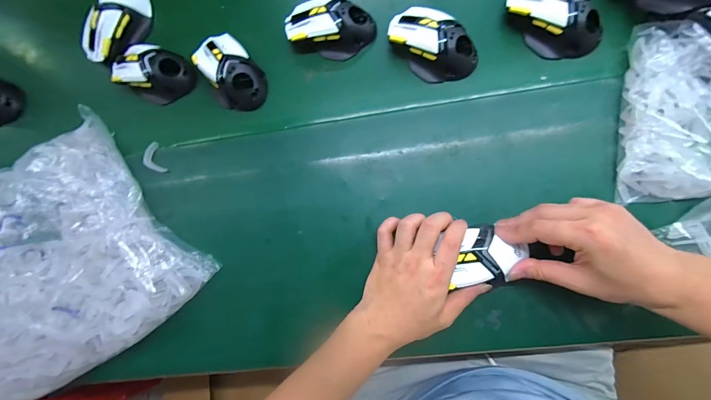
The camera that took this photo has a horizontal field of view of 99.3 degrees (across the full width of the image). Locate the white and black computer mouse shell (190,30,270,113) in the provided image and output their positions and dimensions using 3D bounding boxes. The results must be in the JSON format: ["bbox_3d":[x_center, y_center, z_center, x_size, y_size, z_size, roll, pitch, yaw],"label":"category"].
[{"bbox_3d":[-0.172,-0.177,0.408,0.069,0.033,0.118,-36,80,1],"label":"white and black computer mouse shell"}]

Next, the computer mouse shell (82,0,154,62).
[{"bbox_3d":[-0.352,-0.260,0.448,0.064,0.039,0.120,39,89,10],"label":"computer mouse shell"}]

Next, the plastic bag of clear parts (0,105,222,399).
[{"bbox_3d":[-0.410,0.088,0.387,0.352,0.062,0.299,-39,80,1],"label":"plastic bag of clear parts"}]

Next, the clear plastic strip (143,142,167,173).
[{"bbox_3d":[-0.275,-0.056,0.409,0.023,0.004,0.047,-21,77,-21],"label":"clear plastic strip"}]

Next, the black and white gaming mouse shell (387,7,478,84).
[{"bbox_3d":[0.097,-0.199,0.385,0.118,0.045,0.071,41,89,10],"label":"black and white gaming mouse shell"}]

